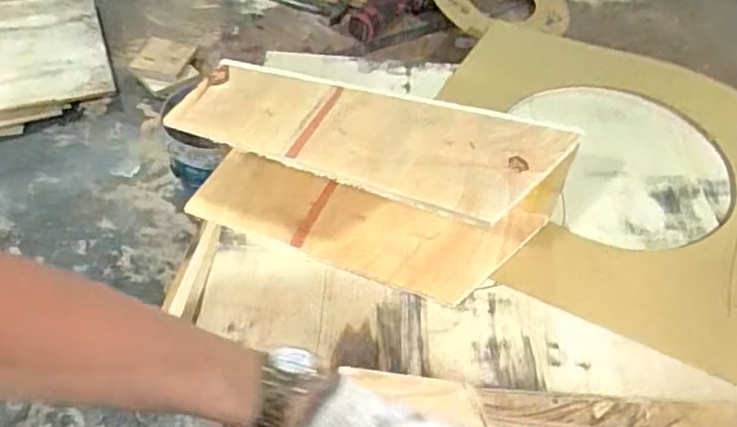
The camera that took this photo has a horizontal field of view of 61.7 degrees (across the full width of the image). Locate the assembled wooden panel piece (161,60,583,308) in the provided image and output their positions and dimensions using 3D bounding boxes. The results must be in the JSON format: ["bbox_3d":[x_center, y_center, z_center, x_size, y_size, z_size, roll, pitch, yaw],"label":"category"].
[{"bbox_3d":[0.002,-0.041,0.677,0.400,0.150,0.157,16,50,10],"label":"assembled wooden panel piece"}]

